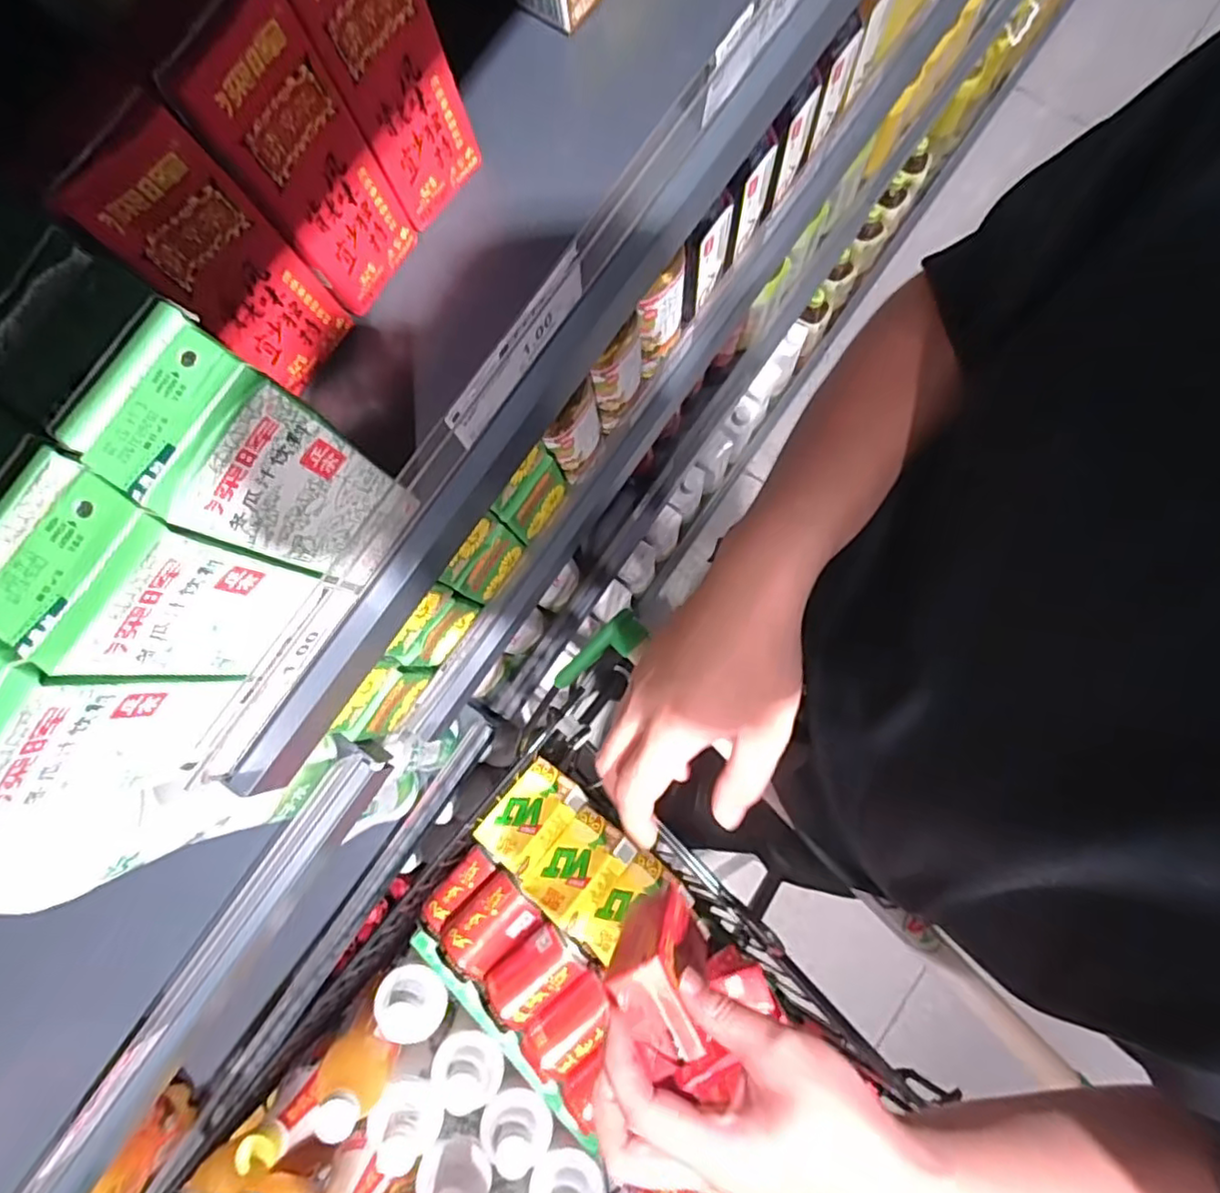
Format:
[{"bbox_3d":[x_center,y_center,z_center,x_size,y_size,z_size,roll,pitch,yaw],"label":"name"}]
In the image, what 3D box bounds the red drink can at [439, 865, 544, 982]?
[{"bbox_3d":[-0.132,0.369,0.719,0.102,0.068,0.072,-42,82,-7],"label":"red drink can"}]

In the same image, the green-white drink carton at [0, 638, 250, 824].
[{"bbox_3d":[-0.196,0.045,0.234,0.041,0.093,0.061,31,80,6],"label":"green-white drink carton"}]

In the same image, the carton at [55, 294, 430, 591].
[{"bbox_3d":[-0.136,-0.049,0.256,0.053,0.124,0.059,34,81,6],"label":"carton"}]

